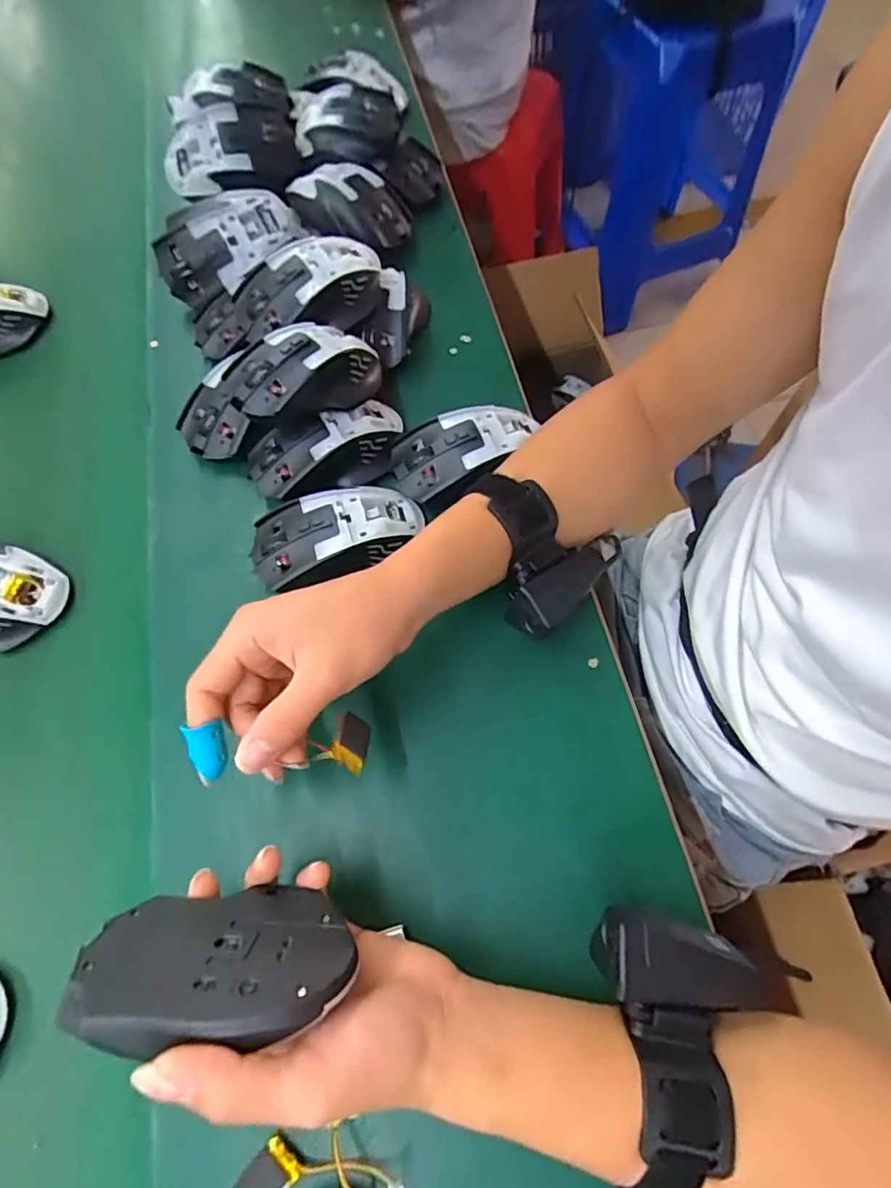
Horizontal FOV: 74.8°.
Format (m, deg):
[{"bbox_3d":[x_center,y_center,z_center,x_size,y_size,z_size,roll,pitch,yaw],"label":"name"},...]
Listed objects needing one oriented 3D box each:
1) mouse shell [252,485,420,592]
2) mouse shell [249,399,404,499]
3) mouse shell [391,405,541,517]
[{"bbox_3d":[-0.073,-0.042,0.391,0.114,0.030,0.060,-15,66,-4],"label":"mouse shell"},{"bbox_3d":[-0.083,-0.106,0.418,0.113,0.032,0.056,-25,67,-8],"label":"mouse shell"},{"bbox_3d":[0.017,-0.104,0.413,0.107,0.029,0.060,-24,67,-8],"label":"mouse shell"}]

